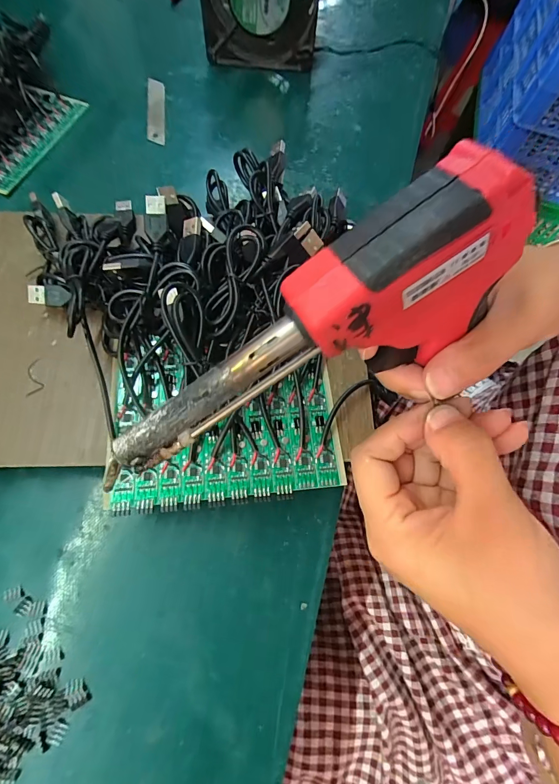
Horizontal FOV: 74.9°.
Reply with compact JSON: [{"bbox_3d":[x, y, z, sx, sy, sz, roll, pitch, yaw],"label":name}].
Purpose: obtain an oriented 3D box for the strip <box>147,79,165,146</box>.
[{"bbox_3d":[-0.129,-0.292,0.381,0.018,0.004,0.091,-6,72,-5],"label":"strip"}]

